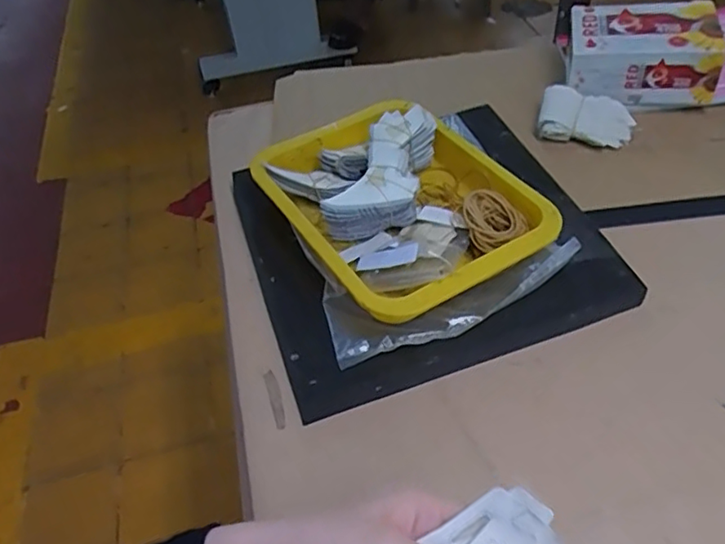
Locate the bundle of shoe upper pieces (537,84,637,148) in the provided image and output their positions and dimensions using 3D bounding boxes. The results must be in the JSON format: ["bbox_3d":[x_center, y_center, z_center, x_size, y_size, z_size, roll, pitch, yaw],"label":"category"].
[{"bbox_3d":[0.248,-0.172,0.679,0.099,0.036,0.065,10,50,15],"label":"bundle of shoe upper pieces"}]

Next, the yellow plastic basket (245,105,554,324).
[{"bbox_3d":[0.035,-0.065,0.568,0.201,0.071,0.249,-29,51,-18],"label":"yellow plastic basket"}]

